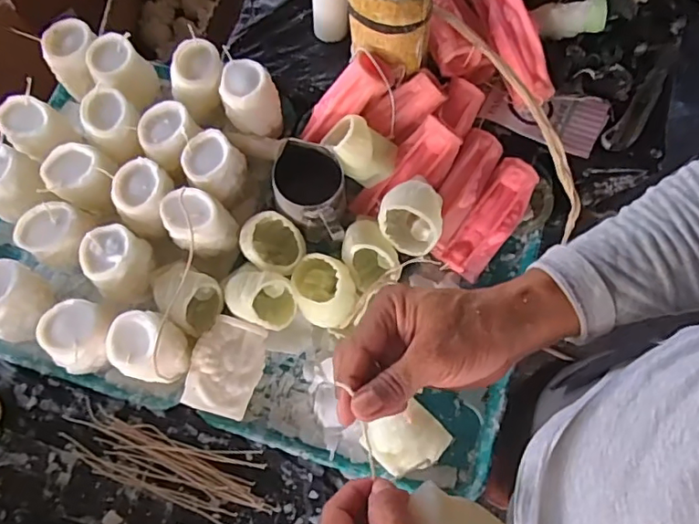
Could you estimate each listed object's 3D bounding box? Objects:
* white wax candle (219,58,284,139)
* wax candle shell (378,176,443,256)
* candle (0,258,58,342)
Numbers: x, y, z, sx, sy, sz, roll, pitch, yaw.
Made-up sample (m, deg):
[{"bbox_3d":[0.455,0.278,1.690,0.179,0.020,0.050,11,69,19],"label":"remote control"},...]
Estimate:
[{"bbox_3d":[-0.125,-0.208,0.701,0.067,0.078,0.065,-9,70,-3],"label":"white wax candle"},{"bbox_3d":[0.071,-0.054,0.631,0.068,0.069,0.081,12,70,5],"label":"wax candle shell"},{"bbox_3d":[-0.383,0.046,0.622,0.073,0.085,0.066,-26,72,-8],"label":"candle"}]

